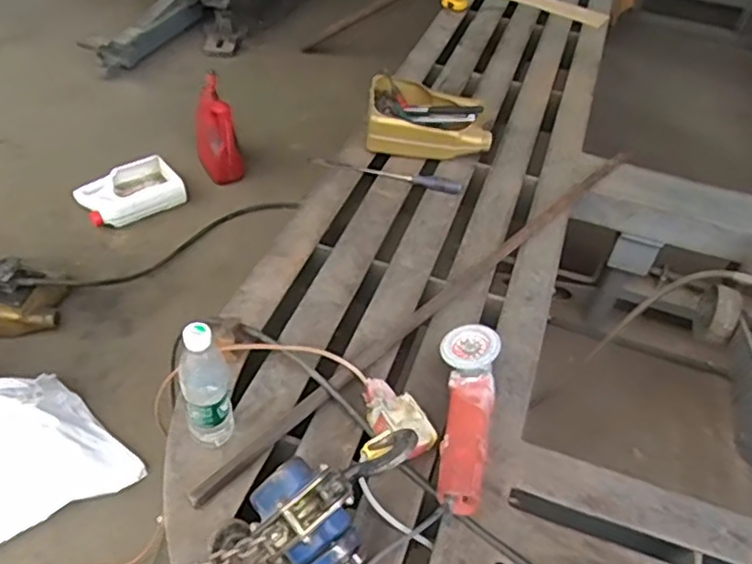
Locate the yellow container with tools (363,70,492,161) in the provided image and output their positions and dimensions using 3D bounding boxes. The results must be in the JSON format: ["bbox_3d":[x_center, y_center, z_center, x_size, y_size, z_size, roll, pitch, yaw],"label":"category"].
[{"bbox_3d":[0.127,-0.388,1.512,0.293,0.116,0.215,11,45,4],"label":"yellow container with tools"}]

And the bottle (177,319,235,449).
[{"bbox_3d":[-0.227,0.139,0.857,0.061,0.226,0.070,-11,47,-16],"label":"bottle"}]

